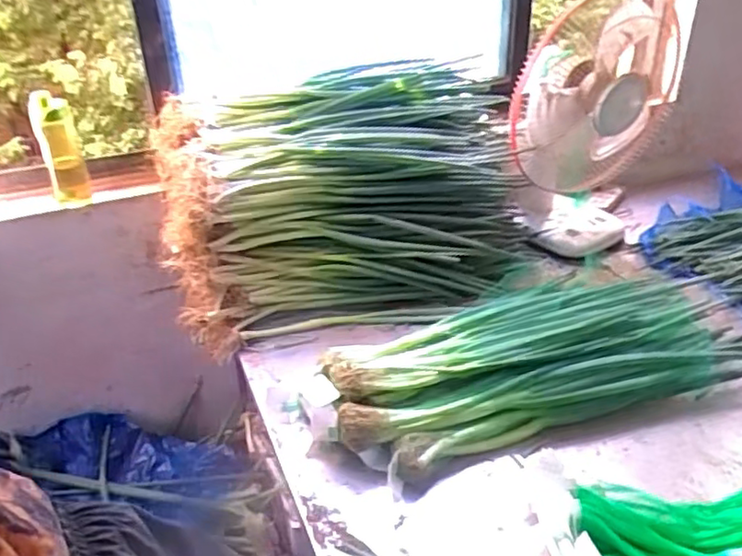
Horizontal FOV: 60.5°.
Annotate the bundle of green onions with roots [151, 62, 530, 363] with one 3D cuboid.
[{"bbox_3d":[-0.036,-0.168,1.254,0.713,0.515,0.137,-10,-5,-10],"label":"bundle of green onions with roots"}]

